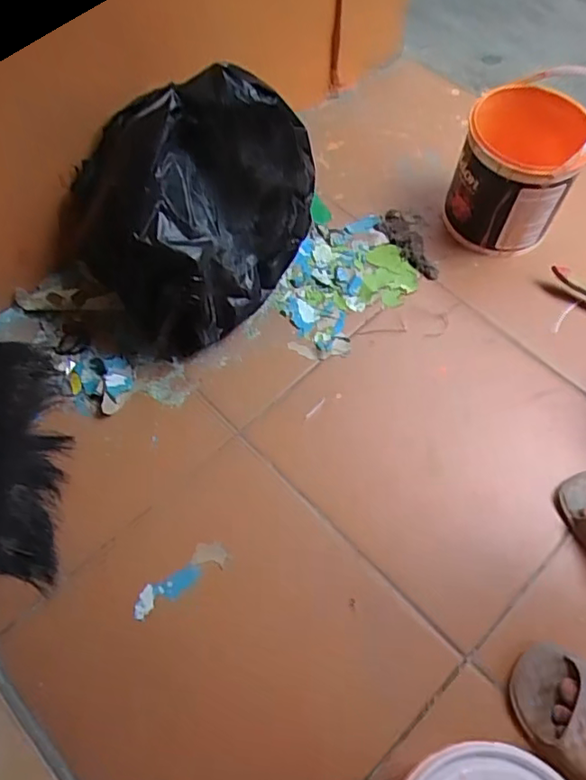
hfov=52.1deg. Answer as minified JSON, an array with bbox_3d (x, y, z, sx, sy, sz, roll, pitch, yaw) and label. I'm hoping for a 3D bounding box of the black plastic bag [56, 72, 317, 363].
[{"bbox_3d":[-0.115,-0.217,0.795,0.171,0.292,0.281,31,67,15],"label":"black plastic bag"}]

